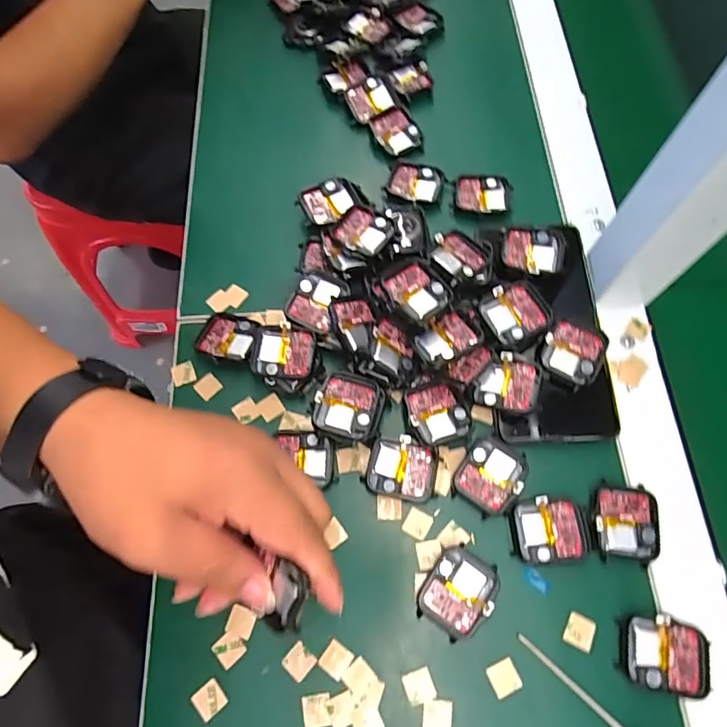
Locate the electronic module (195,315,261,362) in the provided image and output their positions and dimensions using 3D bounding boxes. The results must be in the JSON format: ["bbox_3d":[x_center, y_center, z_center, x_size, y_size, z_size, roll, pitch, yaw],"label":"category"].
[{"bbox_3d":[-0.096,-0.018,0.351,0.039,0.014,0.034,14,70,7],"label":"electronic module"}]

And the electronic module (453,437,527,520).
[{"bbox_3d":[0.080,0.071,0.313,0.037,0.007,0.043,34,74,13],"label":"electronic module"}]

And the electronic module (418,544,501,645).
[{"bbox_3d":[0.056,0.134,0.290,0.036,0.011,0.046,34,74,13],"label":"electronic module"}]

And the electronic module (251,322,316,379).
[{"bbox_3d":[-0.055,-0.006,0.340,0.042,0.016,0.035,1,69,2],"label":"electronic module"}]

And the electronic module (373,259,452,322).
[{"bbox_3d":[0.033,-0.050,0.329,0.039,0.010,0.043,-30,71,-9],"label":"electronic module"}]

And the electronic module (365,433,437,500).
[{"bbox_3d":[0.025,0.067,0.317,0.042,0.011,0.038,11,70,6],"label":"electronic module"}]

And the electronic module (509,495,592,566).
[{"bbox_3d":[0.113,0.101,0.300,0.045,0.008,0.037,-5,69,0],"label":"electronic module"}]

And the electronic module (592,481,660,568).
[{"bbox_3d":[0.158,0.096,0.301,0.038,0.008,0.044,8,70,5],"label":"electronic module"}]

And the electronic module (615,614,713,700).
[{"bbox_3d":[0.167,0.161,0.276,0.045,0.007,0.037,10,70,6],"label":"electronic module"}]

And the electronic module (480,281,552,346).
[{"bbox_3d":[0.102,-0.033,0.331,0.040,0.012,0.037,-23,70,-7],"label":"electronic module"}]

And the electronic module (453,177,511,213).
[{"bbox_3d":[0.095,-0.134,0.392,0.043,0.006,0.031,6,70,4],"label":"electronic module"}]

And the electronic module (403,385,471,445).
[{"bbox_3d":[0.047,0.032,0.320,0.035,0.016,0.038,-19,70,-5],"label":"electronic module"}]

